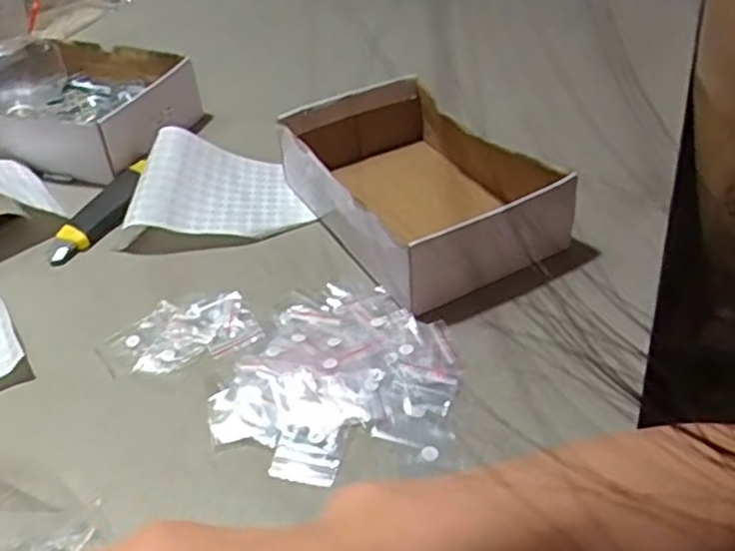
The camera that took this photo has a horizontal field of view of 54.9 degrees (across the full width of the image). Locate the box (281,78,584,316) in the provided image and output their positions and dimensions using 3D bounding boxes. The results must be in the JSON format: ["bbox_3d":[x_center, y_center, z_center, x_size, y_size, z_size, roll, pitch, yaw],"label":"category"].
[{"bbox_3d":[0.036,-0.082,0.600,0.157,0.067,0.237,-24,42,-21],"label":"box"}]

